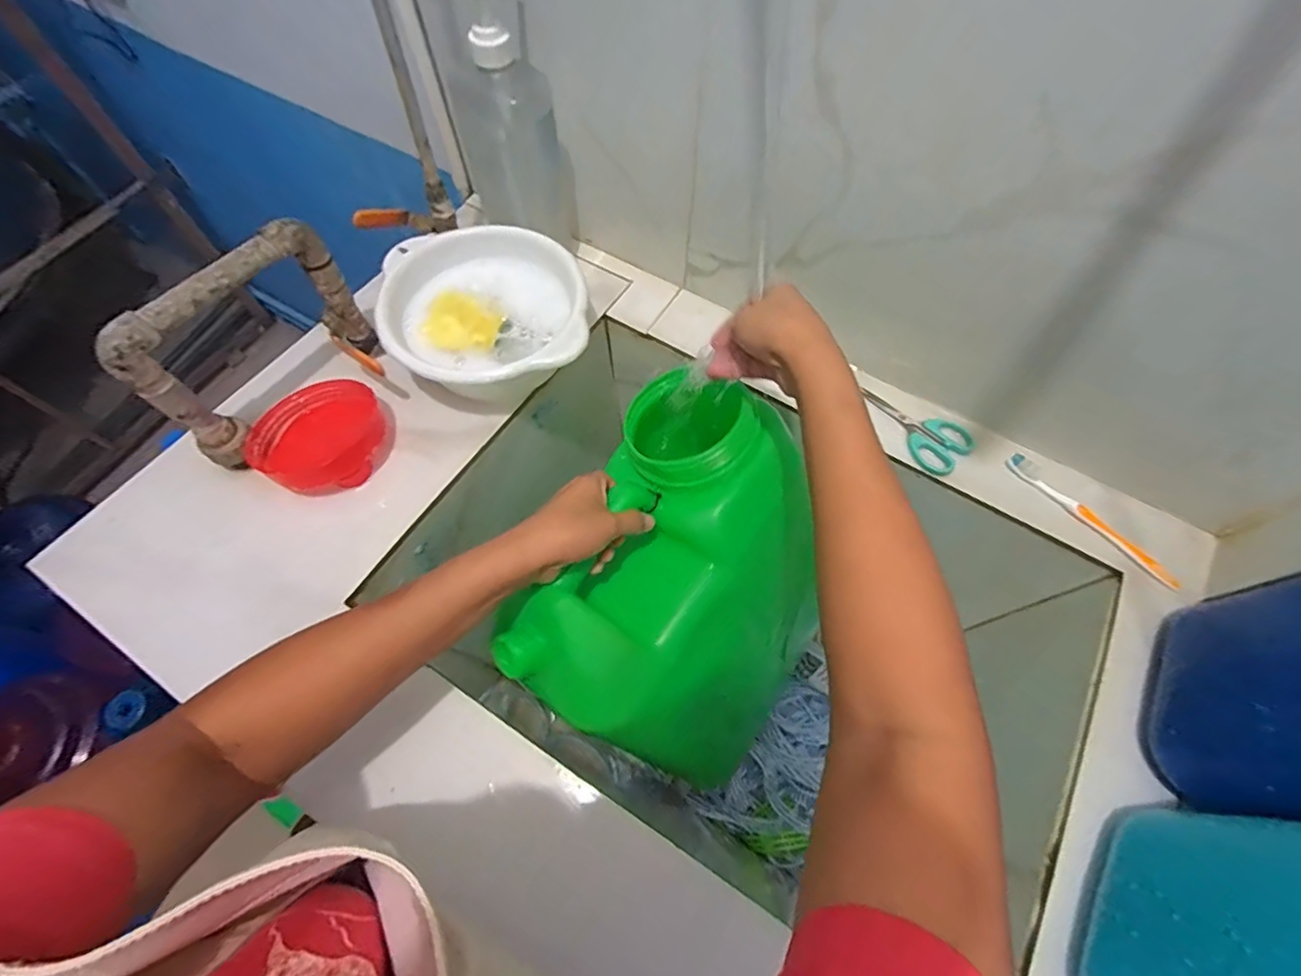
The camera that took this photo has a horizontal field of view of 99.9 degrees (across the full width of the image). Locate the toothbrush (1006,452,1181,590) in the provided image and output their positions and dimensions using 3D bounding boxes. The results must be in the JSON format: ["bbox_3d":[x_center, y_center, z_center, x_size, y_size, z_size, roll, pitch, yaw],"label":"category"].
[{"bbox_3d":[0.417,0.028,0.521,0.016,0.017,0.170,-37,70,-17],"label":"toothbrush"}]

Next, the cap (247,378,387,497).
[{"bbox_3d":[-0.320,-0.051,0.536,0.114,0.056,0.117,0,64,-1],"label":"cap"}]

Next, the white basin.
[{"bbox_3d":[-0.166,-0.171,0.574,0.194,0.087,0.182,0,64,-1],"label":"white basin"}]

